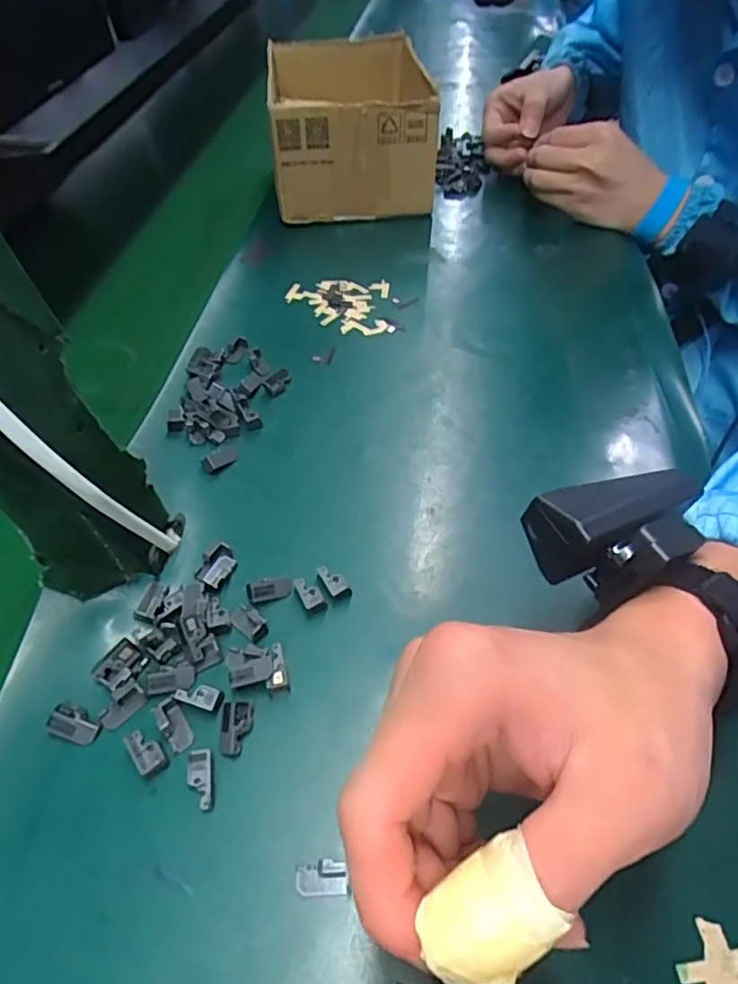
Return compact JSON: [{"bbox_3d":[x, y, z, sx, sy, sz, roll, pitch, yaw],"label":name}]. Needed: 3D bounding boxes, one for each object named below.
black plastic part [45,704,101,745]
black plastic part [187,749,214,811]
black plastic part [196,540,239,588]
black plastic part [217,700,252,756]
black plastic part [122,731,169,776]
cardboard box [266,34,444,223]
[{"bbox_3d":[-0.133,0.103,0.269,0.021,0.007,0.013,13,51,12],"label":"black plastic part"},{"bbox_3d":[-0.071,0.122,0.253,0.010,0.007,0.023,-9,50,-7],"label":"black plastic part"},{"bbox_3d":[-0.082,0.039,0.320,0.018,0.007,0.025,18,52,16],"label":"black plastic part"},{"bbox_3d":[-0.060,0.104,0.267,0.013,0.005,0.023,1,50,2],"label":"black plastic part"},{"bbox_3d":[-0.098,0.113,0.262,0.011,0.006,0.022,-32,56,-24],"label":"black plastic part"},{"bbox_3d":[-0.022,-0.378,0.618,0.154,0.103,0.223,-3,50,-2],"label":"cardboard box"}]

